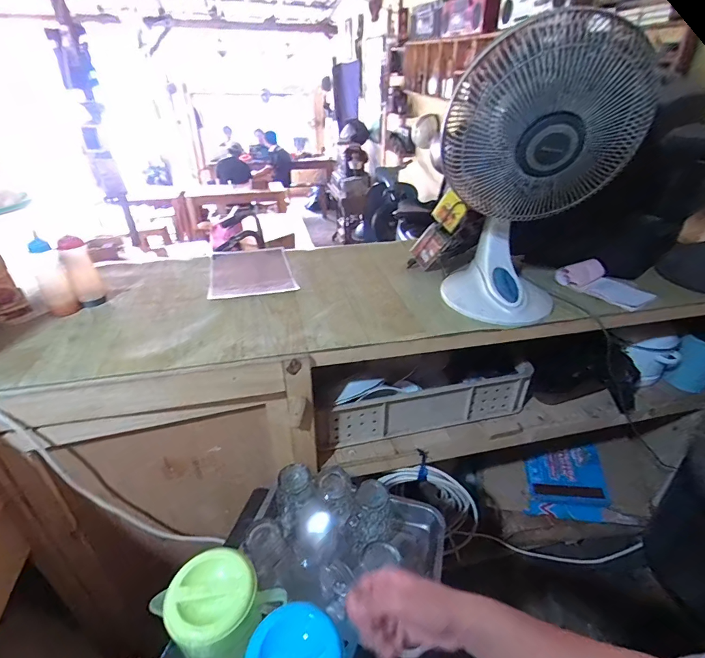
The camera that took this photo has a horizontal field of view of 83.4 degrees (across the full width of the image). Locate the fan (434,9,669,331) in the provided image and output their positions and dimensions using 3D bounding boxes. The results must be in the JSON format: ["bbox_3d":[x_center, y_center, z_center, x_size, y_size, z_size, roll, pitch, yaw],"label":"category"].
[{"bbox_3d":[0.366,-0.282,0.828,0.326,0.510,0.266,16,36,21],"label":"fan"}]

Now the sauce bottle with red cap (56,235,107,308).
[{"bbox_3d":[-0.615,-0.127,0.904,0.056,0.153,0.063,-21,39,-30],"label":"sauce bottle with red cap"}]

